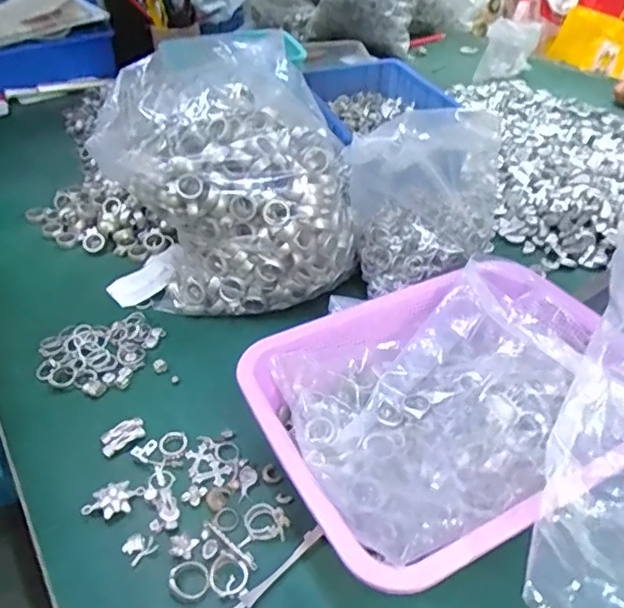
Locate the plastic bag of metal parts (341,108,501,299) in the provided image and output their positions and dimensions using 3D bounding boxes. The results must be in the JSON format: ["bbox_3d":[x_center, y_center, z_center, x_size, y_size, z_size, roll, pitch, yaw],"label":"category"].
[{"bbox_3d":[0.115,-0.114,0.582,0.162,0.155,0.115,-25,45,-27],"label":"plastic bag of metal parts"}]

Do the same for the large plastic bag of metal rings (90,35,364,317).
[{"bbox_3d":[-0.094,-0.136,0.605,0.235,0.224,0.235,-15,42,-18],"label":"large plastic bag of metal rings"}]

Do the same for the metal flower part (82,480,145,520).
[{"bbox_3d":[-0.152,0.150,0.428,0.044,0.014,0.021,-20,43,-23],"label":"metal flower part"}]

